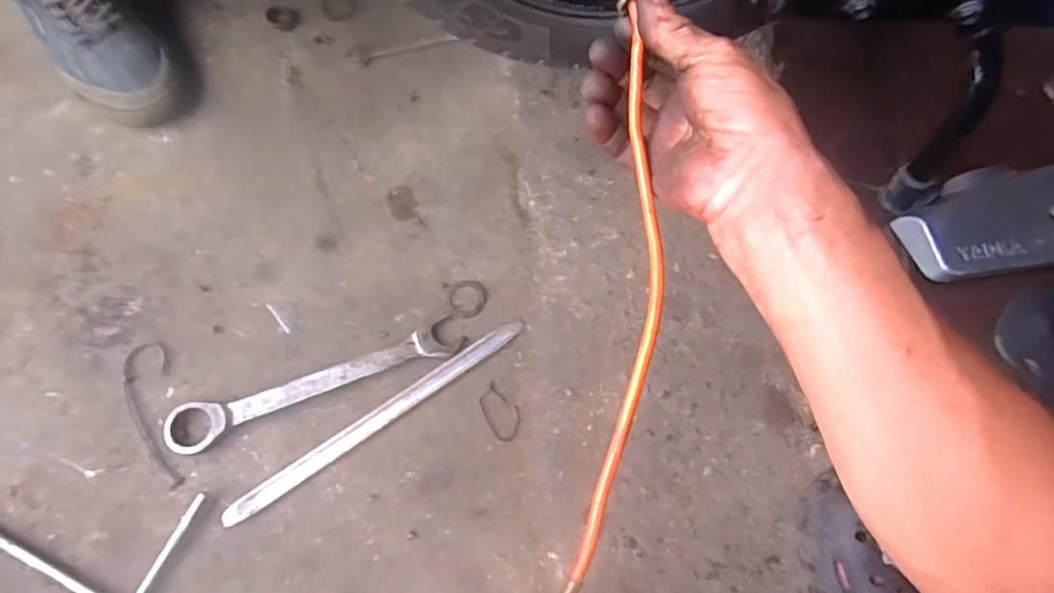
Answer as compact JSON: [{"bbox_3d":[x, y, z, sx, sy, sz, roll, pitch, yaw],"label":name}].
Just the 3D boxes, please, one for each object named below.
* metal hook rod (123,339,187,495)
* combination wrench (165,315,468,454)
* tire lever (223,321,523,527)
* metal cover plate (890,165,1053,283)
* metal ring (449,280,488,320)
[{"bbox_3d":[-0.317,0.100,0.509,0.036,0.009,0.130,-19,75,-7],"label":"metal hook rod"},{"bbox_3d":[-0.181,0.076,0.521,0.252,0.017,0.039,-20,75,-7],"label":"combination wrench"},{"bbox_3d":[-0.128,0.102,0.520,0.287,0.014,0.019,-34,77,-11],"label":"tire lever"},{"bbox_3d":[0.512,-0.083,0.565,0.322,0.045,0.108,-8,74,-4],"label":"metal cover plate"},{"bbox_3d":[-0.055,0.002,0.568,0.036,0.004,0.038,-11,74,-5],"label":"metal ring"}]

